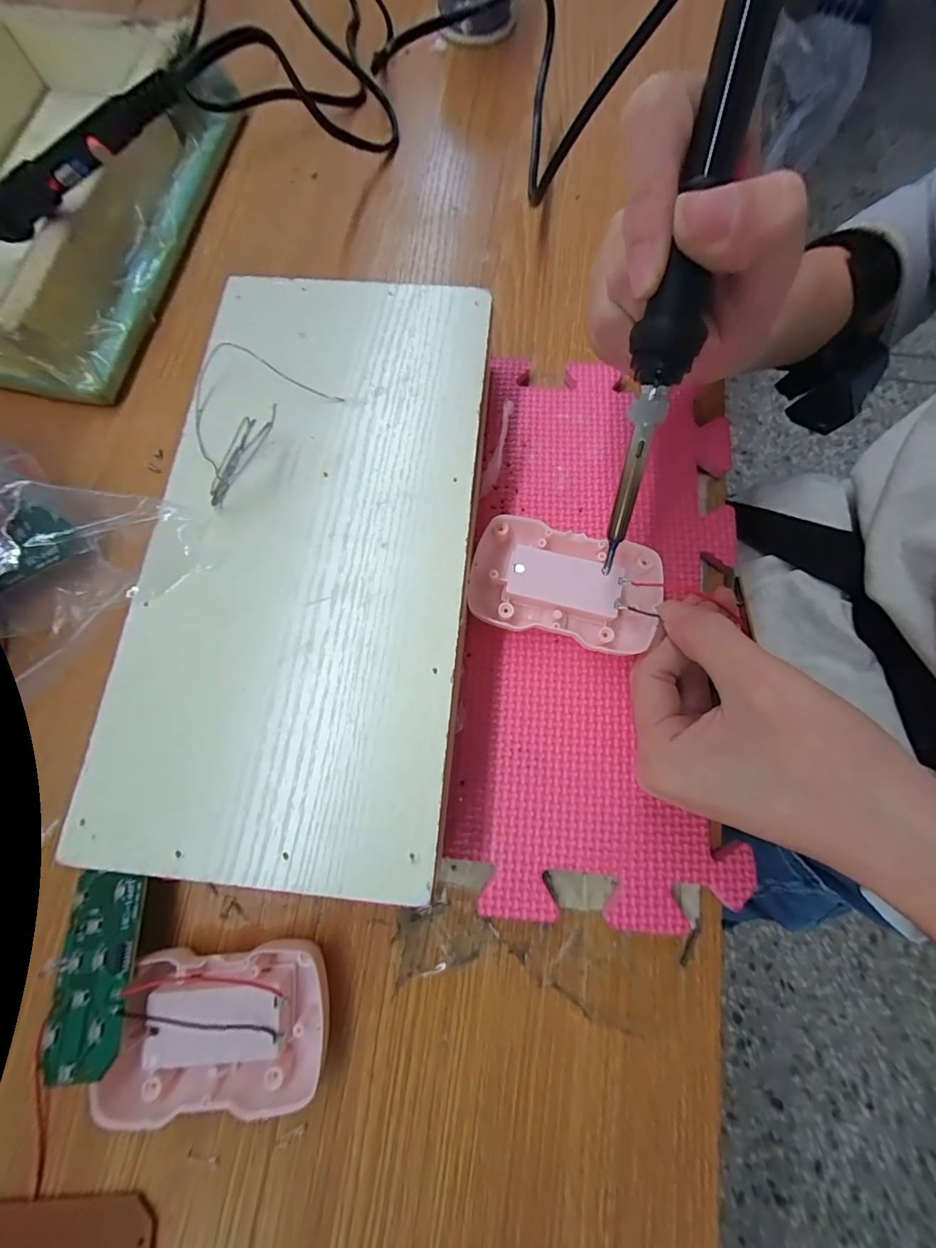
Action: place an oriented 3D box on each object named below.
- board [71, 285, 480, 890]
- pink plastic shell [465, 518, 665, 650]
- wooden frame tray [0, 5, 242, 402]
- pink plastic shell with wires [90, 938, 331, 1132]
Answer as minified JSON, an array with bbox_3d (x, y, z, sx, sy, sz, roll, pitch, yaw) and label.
[{"bbox_3d":[-0.066,-0.039,0.171,0.130,0.005,0.260,5,77,2],"label":"board"},{"bbox_3d":[0.046,-0.021,0.201,0.088,0.015,0.049,16,78,5],"label":"pink plastic shell"},{"bbox_3d":[-0.266,-0.272,0.261,0.173,0.047,0.262,13,77,4],"label":"wooden frame tray"},{"bbox_3d":[-0.101,0.163,0.167,0.080,0.023,0.054,-4,77,0],"label":"pink plastic shell with wires"}]

